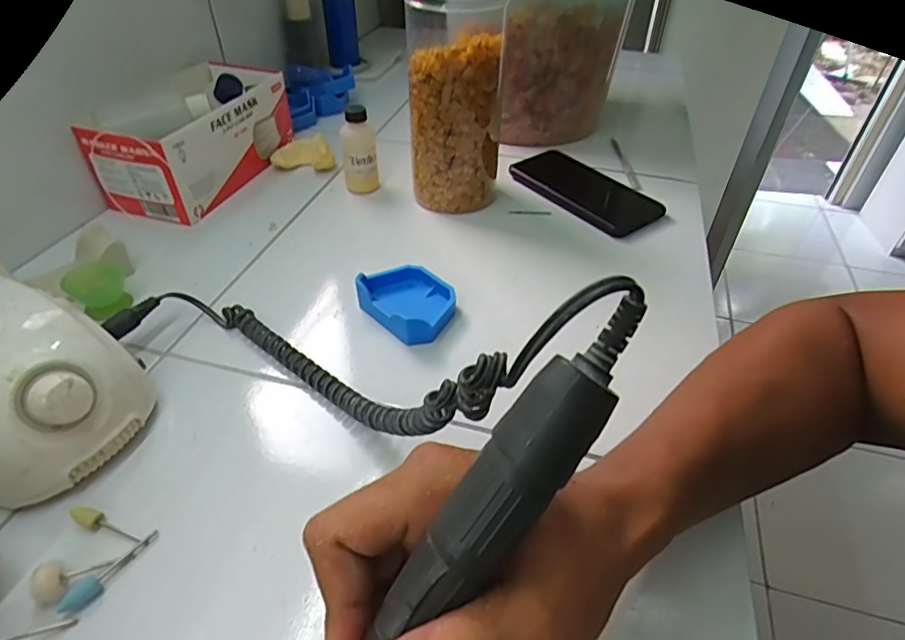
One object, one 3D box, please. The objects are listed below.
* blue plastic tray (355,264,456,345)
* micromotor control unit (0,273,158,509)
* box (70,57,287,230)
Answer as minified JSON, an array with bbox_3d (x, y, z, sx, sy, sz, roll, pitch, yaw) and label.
[{"bbox_3d":[-0.034,-0.015,0.423,0.060,0.026,0.082,-32,52,-32],"label":"blue plastic tray"},{"bbox_3d":[-0.267,0.039,0.314,0.136,0.080,0.109,22,46,20],"label":"micromotor control unit"},{"bbox_3d":[-0.270,-0.199,0.570,0.118,0.091,0.211,11,43,10],"label":"box"}]

